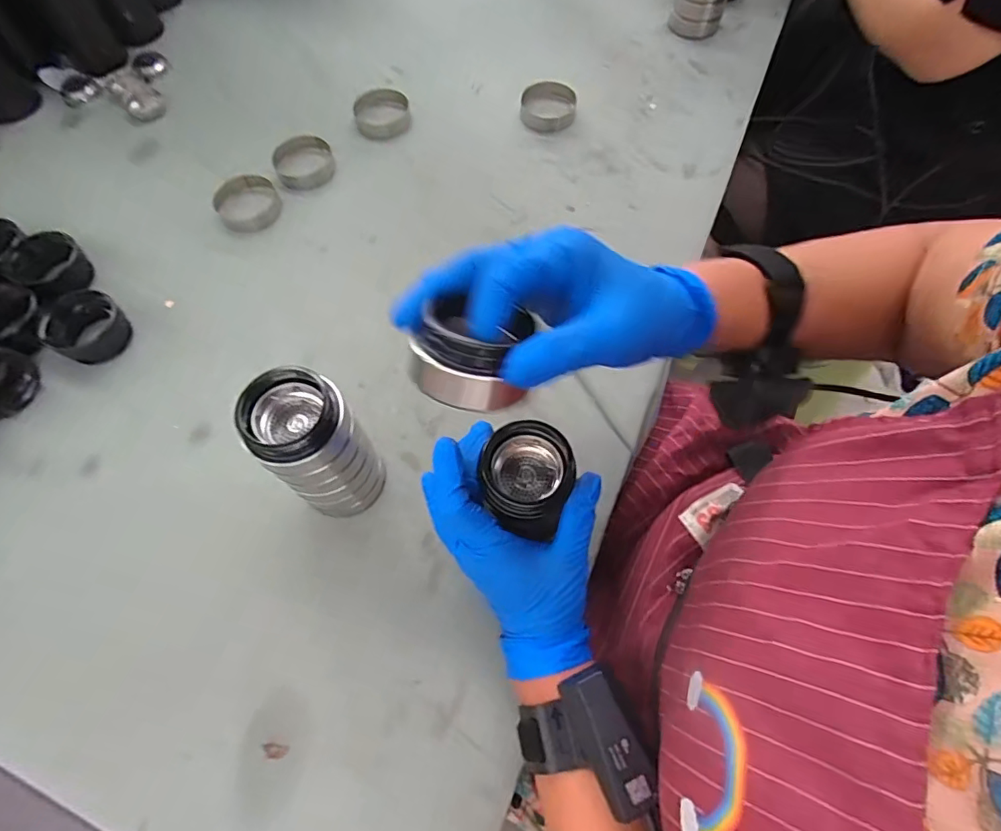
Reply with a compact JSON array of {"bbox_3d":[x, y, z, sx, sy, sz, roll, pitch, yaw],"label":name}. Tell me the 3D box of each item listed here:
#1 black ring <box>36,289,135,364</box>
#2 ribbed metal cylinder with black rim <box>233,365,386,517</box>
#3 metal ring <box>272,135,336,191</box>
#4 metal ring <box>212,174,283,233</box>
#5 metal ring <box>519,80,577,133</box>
[{"bbox_3d":[-0.375,-0.080,0.471,0.061,0.032,0.061,0,64,0],"label":"black ring"},{"bbox_3d":[-0.126,0.026,0.373,0.062,0.134,0.060,0,64,0],"label":"ribbed metal cylinder with black rim"},{"bbox_3d":[-0.217,-0.282,0.579,0.061,0.020,0.070,-11,64,-6],"label":"metal ring"},{"bbox_3d":[-0.271,-0.229,0.563,0.065,0.021,0.065,0,64,0],"label":"metal ring"},{"bbox_3d":[0.057,-0.371,0.626,0.065,0.017,0.067,6,64,3],"label":"metal ring"}]

